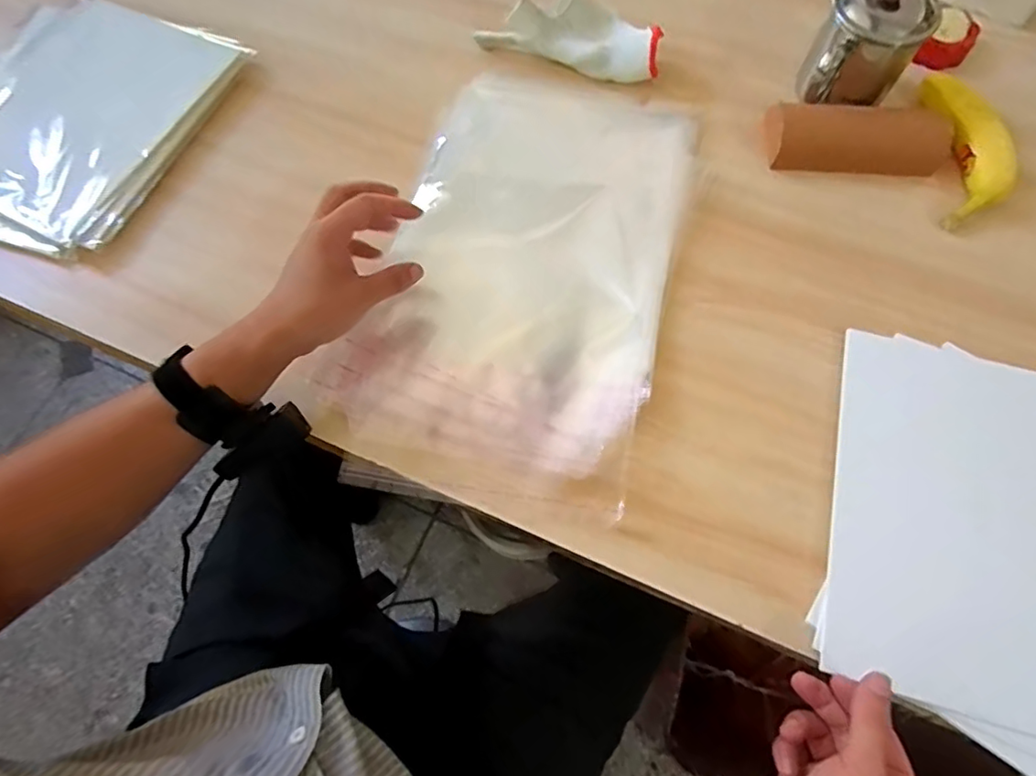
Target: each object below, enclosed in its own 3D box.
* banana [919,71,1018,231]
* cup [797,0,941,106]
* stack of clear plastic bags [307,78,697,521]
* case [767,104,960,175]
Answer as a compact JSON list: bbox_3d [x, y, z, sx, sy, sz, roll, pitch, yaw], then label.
[{"bbox_3d":[0.421,-0.228,0.525,0.054,0.033,0.169,4,68,3],"label":"banana"},{"bbox_3d":[0.320,-0.315,0.524,0.088,0.103,0.116,31,72,13],"label":"cup"},{"bbox_3d":[0.007,-0.112,0.498,0.250,0.021,0.402,16,69,8],"label":"stack of clear plastic bags"},{"bbox_3d":[0.320,-0.238,0.531,0.160,0.038,0.061,7,69,4],"label":"case"}]

